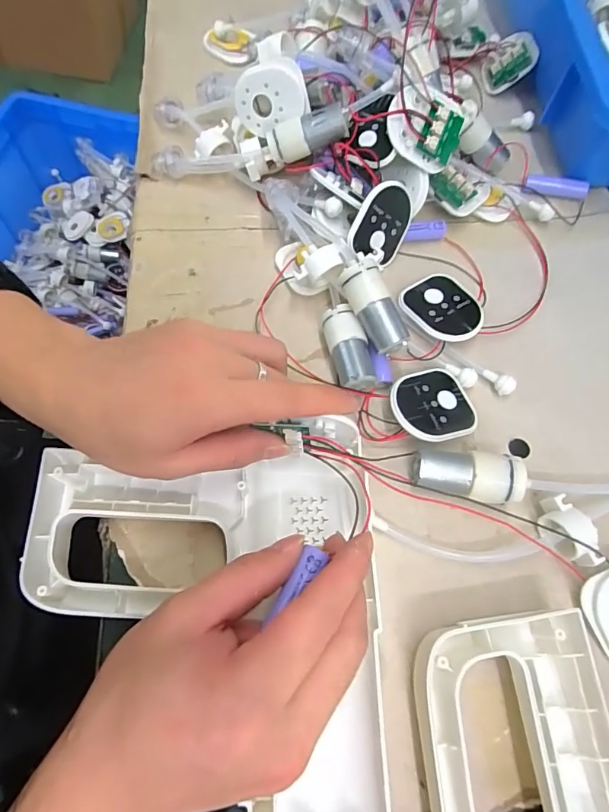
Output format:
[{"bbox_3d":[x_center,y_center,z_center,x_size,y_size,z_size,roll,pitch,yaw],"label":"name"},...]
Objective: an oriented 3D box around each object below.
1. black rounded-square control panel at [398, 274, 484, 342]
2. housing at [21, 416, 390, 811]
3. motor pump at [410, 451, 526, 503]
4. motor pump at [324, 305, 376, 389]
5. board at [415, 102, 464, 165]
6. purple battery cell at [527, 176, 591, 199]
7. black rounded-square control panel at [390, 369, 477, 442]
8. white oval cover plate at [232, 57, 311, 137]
[{"bbox_3d":[0.100,-0.070,0.330,0.058,0.015,0.055,43,71,15],"label":"black rounded-square control panel"},{"bbox_3d":[-0.052,0.116,0.223,0.182,0.052,0.202,-2,66,-3],"label":"housing"},{"bbox_3d":[0.096,0.044,0.273,0.064,0.027,0.029,7,66,1],"label":"motor pump"},{"bbox_3d":[0.030,-0.035,0.306,0.024,0.027,0.059,-11,67,-7],"label":"motor pump"},{"bbox_3d":[0.100,-0.197,0.332,0.031,0.007,0.034,11,107,-26],"label":"board"},{"bbox_3d":[0.214,-0.186,0.387,0.049,0.015,0.012,13,66,4],"label":"purple battery cell"},{"bbox_3d":[0.083,0.000,0.293,0.060,0.004,0.048,-16,67,-28],"label":"black rounded-square control panel"},{"bbox_3d":[-0.027,-0.231,0.344,0.057,0.041,0.009,-5,48,25],"label":"white oval cover plate"}]

